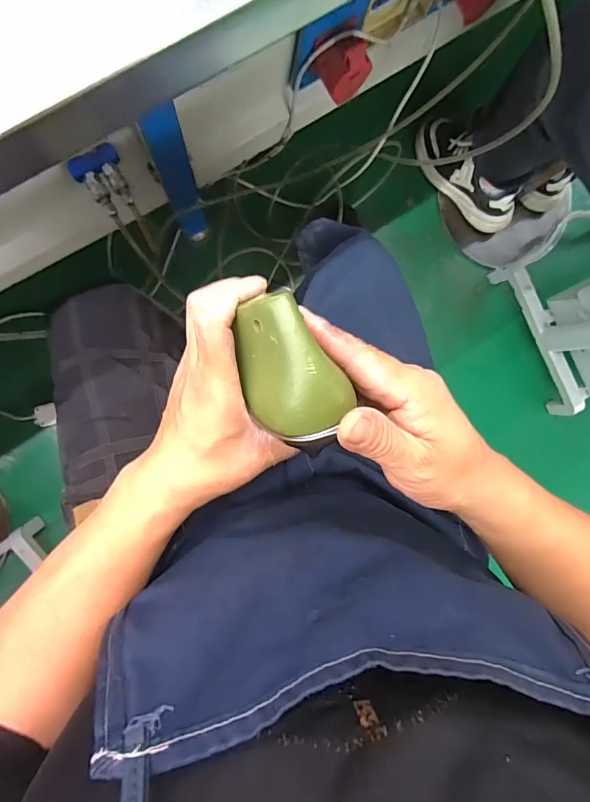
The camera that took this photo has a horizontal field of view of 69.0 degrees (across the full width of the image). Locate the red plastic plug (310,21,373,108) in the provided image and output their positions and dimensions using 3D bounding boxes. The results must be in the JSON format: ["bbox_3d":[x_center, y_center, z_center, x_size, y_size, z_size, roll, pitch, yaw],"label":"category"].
[{"bbox_3d":[0.069,-0.490,0.621,0.063,0.064,0.073,-37,97,-3],"label":"red plastic plug"}]

